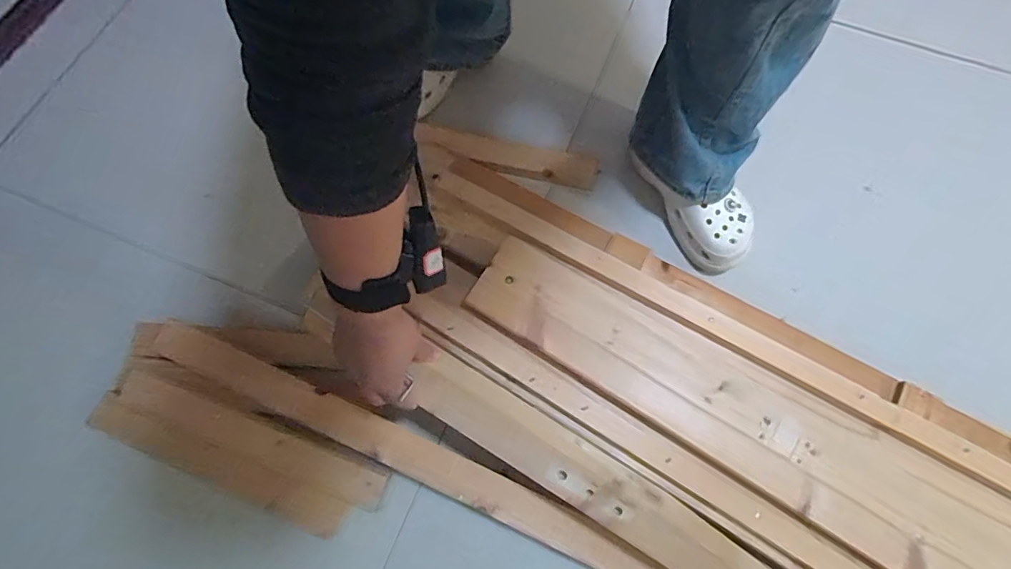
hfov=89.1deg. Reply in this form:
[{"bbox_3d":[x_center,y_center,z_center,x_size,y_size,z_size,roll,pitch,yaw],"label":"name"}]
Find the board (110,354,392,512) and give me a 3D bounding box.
[{"bbox_3d":[-0.302,0.175,0.609,0.339,0.025,0.057,22,72,8],"label":"board"}]

